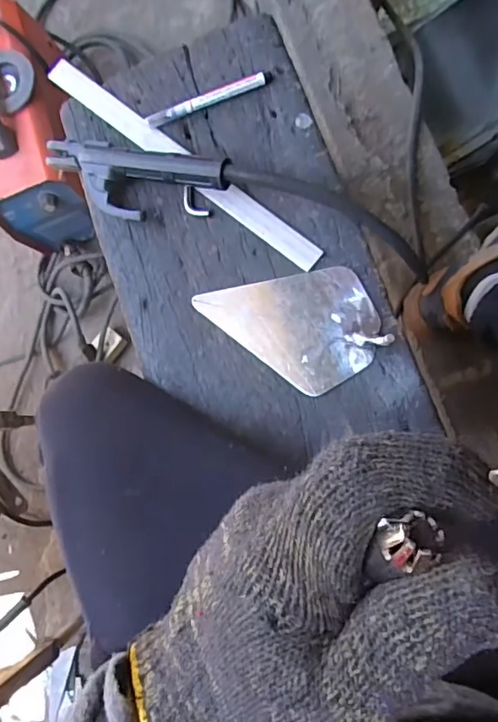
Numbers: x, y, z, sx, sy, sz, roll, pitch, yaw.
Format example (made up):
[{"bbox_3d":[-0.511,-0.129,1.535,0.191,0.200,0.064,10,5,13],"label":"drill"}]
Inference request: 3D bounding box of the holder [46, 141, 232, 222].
[{"bbox_3d":[-0.118,-0.180,0.531,0.200,0.051,0.071,18,86,7],"label":"holder"}]

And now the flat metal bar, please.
[{"bbox_3d":[-0.071,-0.205,0.541,0.353,0.010,0.026,39,89,8],"label":"flat metal bar"}]

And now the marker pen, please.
[{"bbox_3d":[-0.041,-0.267,0.545,0.132,0.014,0.015,-19,83,4],"label":"marker pen"}]

